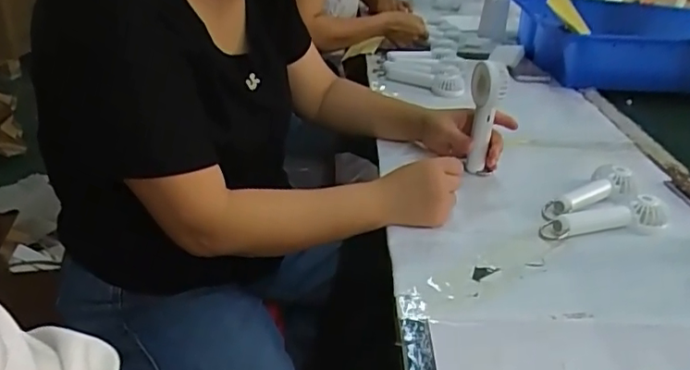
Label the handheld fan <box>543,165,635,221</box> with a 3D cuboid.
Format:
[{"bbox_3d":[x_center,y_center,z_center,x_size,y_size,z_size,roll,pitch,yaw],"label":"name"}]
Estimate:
[{"bbox_3d":[0.303,0.010,0.682,0.155,0.034,0.054,-18,36,-34],"label":"handheld fan"}]

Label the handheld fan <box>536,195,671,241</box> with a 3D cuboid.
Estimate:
[{"bbox_3d":[0.300,0.037,0.635,0.158,0.032,0.041,-2,30,-10],"label":"handheld fan"}]

